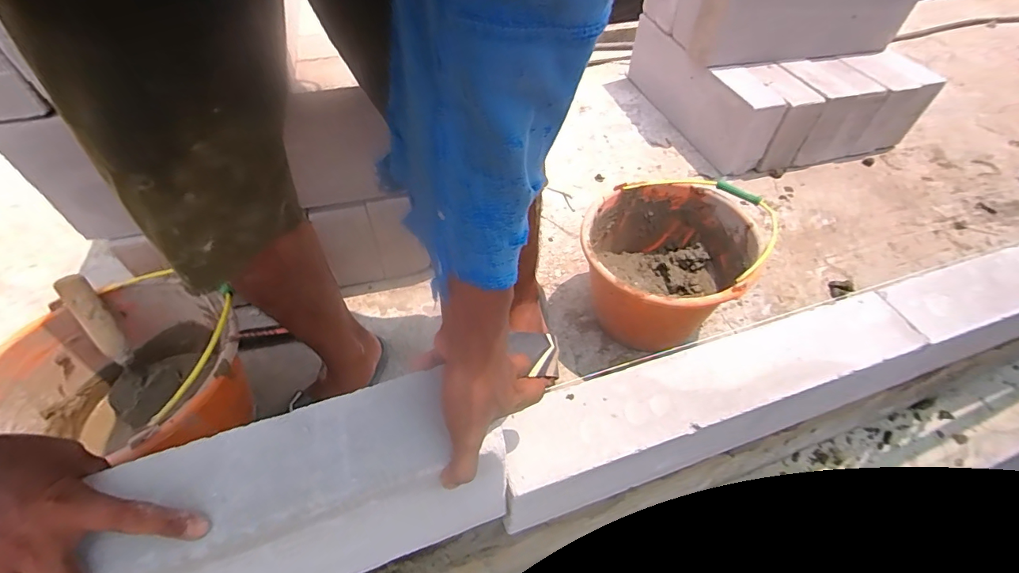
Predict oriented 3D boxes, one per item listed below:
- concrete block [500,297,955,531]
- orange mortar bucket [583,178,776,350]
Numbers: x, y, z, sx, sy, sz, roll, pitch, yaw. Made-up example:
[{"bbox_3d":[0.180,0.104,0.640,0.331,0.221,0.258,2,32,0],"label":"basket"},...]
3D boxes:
[{"bbox_3d":[0.262,0.160,0.620,0.594,0.175,0.112,-14,53,-13],"label":"concrete block"},{"bbox_3d":[0.278,-0.025,0.843,0.264,0.229,0.316,34,57,23],"label":"orange mortar bucket"}]

